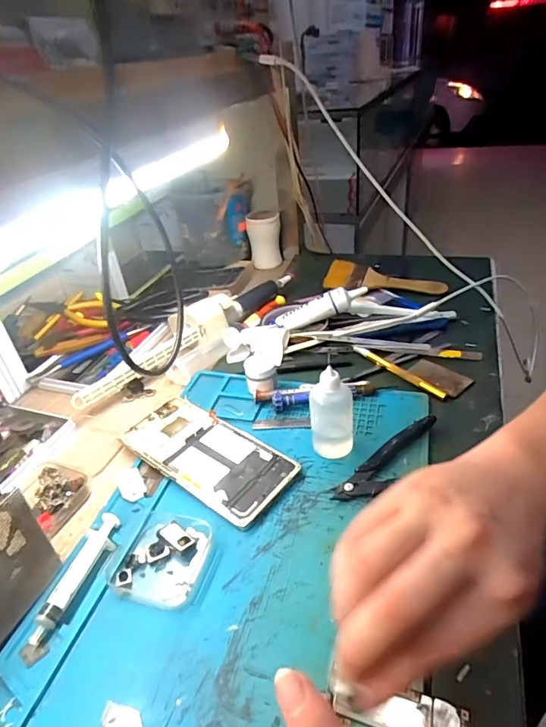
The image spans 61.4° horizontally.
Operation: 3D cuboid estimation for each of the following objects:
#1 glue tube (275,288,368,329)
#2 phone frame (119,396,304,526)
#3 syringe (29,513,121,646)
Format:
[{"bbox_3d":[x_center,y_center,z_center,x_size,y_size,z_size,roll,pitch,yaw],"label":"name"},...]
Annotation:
[{"bbox_3d":[0.058,-0.070,0.561,0.113,0.023,0.035,-20,34,11],"label":"glue tube"},{"bbox_3d":[-0.061,0.079,0.409,0.162,0.009,0.075,22,43,33],"label":"phone frame"},{"bbox_3d":[-0.135,0.145,0.319,0.018,0.013,0.091,5,36,14],"label":"syringe"}]

